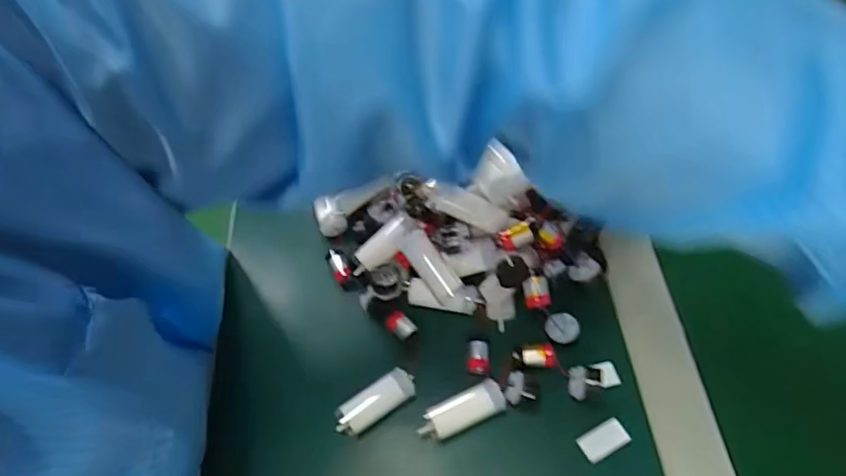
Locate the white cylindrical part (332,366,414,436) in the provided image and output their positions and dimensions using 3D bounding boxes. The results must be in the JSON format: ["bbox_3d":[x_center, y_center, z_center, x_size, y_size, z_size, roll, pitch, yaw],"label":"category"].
[{"bbox_3d":[-0.032,0.109,0.365,0.055,0.013,0.021,-29,60,-14],"label":"white cylindrical part"}]

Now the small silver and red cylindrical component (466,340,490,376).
[{"bbox_3d":[0.037,0.082,0.377,0.015,0.013,0.022,-3,57,3],"label":"small silver and red cylindrical component"}]

